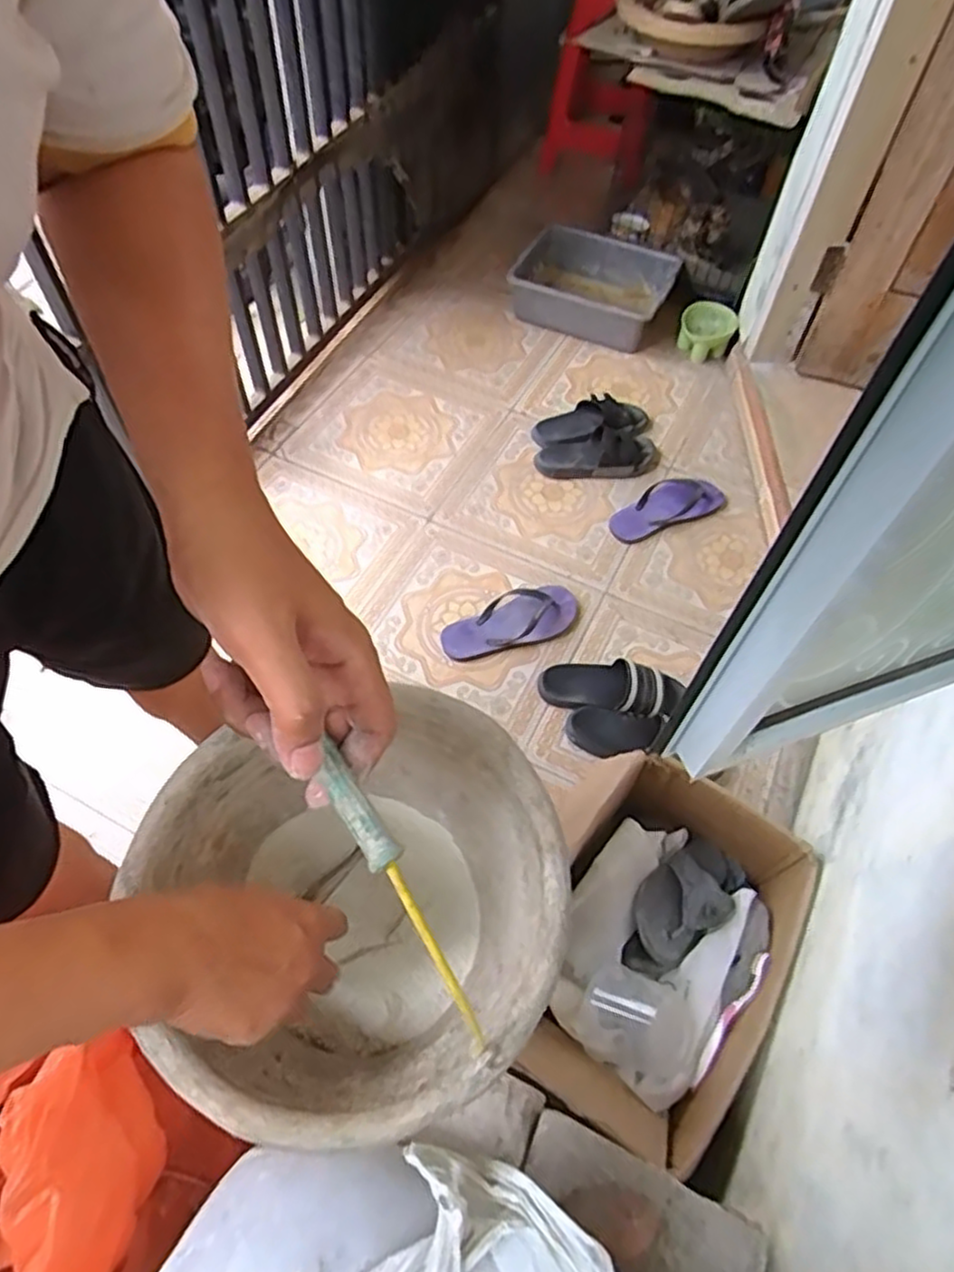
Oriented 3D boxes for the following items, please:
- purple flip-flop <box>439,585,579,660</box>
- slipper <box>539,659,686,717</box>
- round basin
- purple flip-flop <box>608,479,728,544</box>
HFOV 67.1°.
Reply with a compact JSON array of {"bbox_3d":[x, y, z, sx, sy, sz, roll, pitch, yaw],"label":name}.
[{"bbox_3d":[0.070,-0.034,1.359,0.266,0.052,0.122,-12,57,-10],"label":"purple flip-flop"},{"bbox_3d":[0.236,0.092,1.275,0.245,0.055,0.098,12,56,5],"label":"slipper"},{"bbox_3d":[-0.078,0.218,0.538,0.268,0.193,0.251,1,56,-2],"label":"round basin"},{"bbox_3d":[0.409,-0.281,1.553,0.276,0.044,0.116,-26,61,-19],"label":"purple flip-flop"}]

